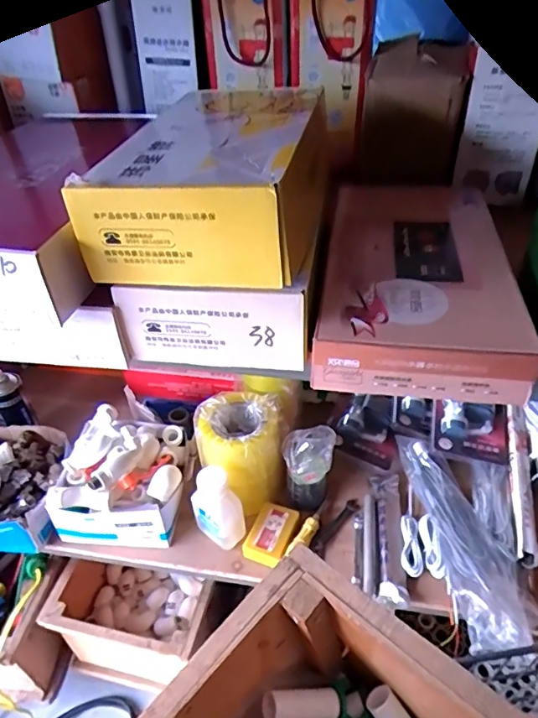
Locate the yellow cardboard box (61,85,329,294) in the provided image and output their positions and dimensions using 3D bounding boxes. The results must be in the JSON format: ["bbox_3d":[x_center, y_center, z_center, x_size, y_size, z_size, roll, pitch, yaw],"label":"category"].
[{"bbox_3d":[-0.049,-0.159,0.478,0.177,0.086,0.218,4,41,10],"label":"yellow cardboard box"}]

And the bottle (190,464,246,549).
[{"bbox_3d":[-0.082,0.238,0.820,0.074,0.148,0.048,25,49,30],"label":"bottle"}]

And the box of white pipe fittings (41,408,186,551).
[{"bbox_3d":[-0.239,0.189,0.881,0.206,0.126,0.206,1,41,7],"label":"box of white pipe fittings"}]

